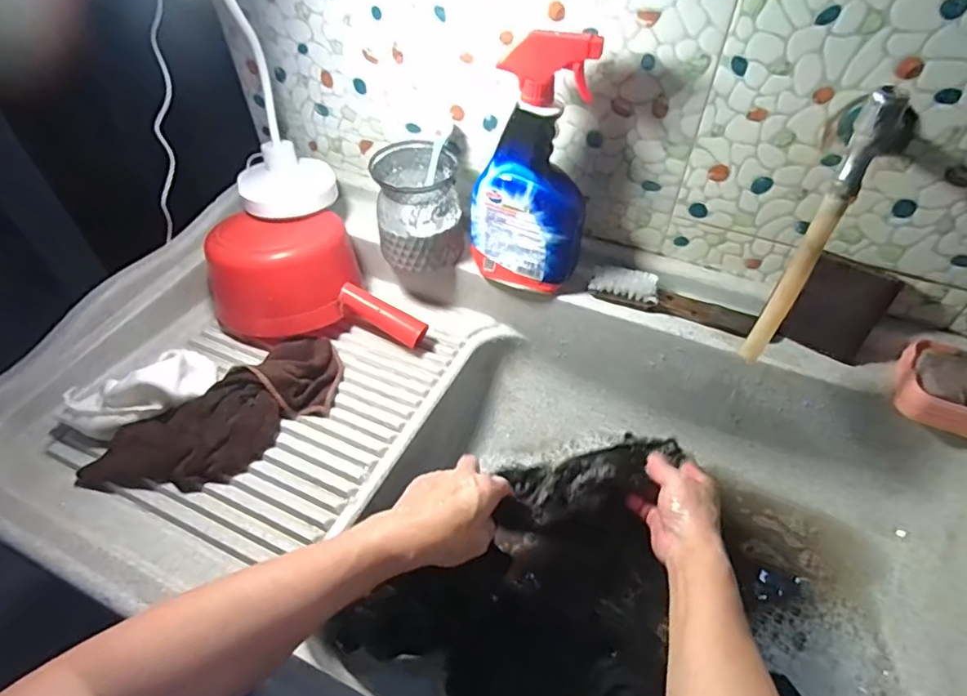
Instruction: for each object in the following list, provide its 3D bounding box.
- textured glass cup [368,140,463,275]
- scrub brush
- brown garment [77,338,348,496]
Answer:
[{"bbox_3d":[-0.079,-0.170,0.669,0.095,0.112,0.102,0,48,0],"label":"textured glass cup"},{"bbox_3d":[0.228,-0.049,0.633,0.209,0.032,0.040,17,51,15],"label":"scrub brush"},{"bbox_3d":[-0.257,0.066,0.569,0.103,0.038,0.259,32,56,26],"label":"brown garment"}]

